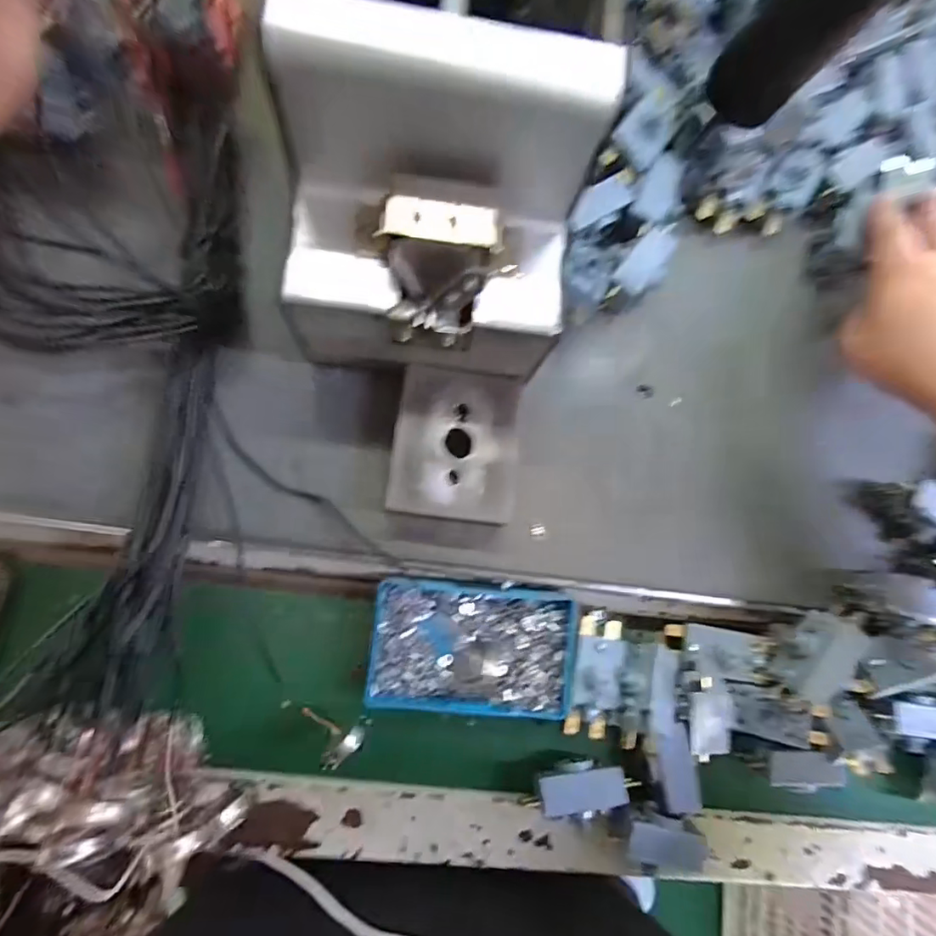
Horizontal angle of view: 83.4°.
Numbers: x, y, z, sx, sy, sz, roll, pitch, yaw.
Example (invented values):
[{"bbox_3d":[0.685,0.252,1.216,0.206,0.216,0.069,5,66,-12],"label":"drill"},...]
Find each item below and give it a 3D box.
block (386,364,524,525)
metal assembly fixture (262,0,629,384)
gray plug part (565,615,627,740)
[{"bbox_3d":[-0.007,-0.013,0.298,0.067,0.033,0.080,7,81,-6],"label":"block"},{"bbox_3d":[-0.018,-0.103,0.251,0.131,0.136,0.097,5,82,-6],"label":"metal assembly fixture"},{"bbox_3d":[0.075,0.123,0.304,0.028,0.010,0.067,13,81,-5],"label":"gray plug part"}]

